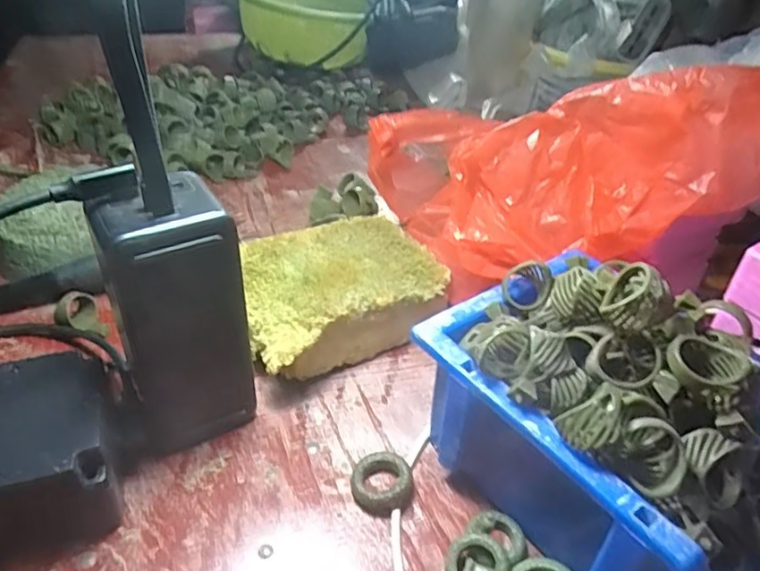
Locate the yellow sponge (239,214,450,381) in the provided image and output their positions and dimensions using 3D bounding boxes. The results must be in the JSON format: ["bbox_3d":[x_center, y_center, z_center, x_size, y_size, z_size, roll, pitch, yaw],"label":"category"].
[{"bbox_3d":[-0.026,0.007,0.390,0.132,0.051,0.097,-18,41,-25],"label":"yellow sponge"}]

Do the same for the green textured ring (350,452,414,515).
[{"bbox_3d":[0.001,0.098,0.301,0.029,0.012,0.031,1,37,-1],"label":"green textured ring"}]

